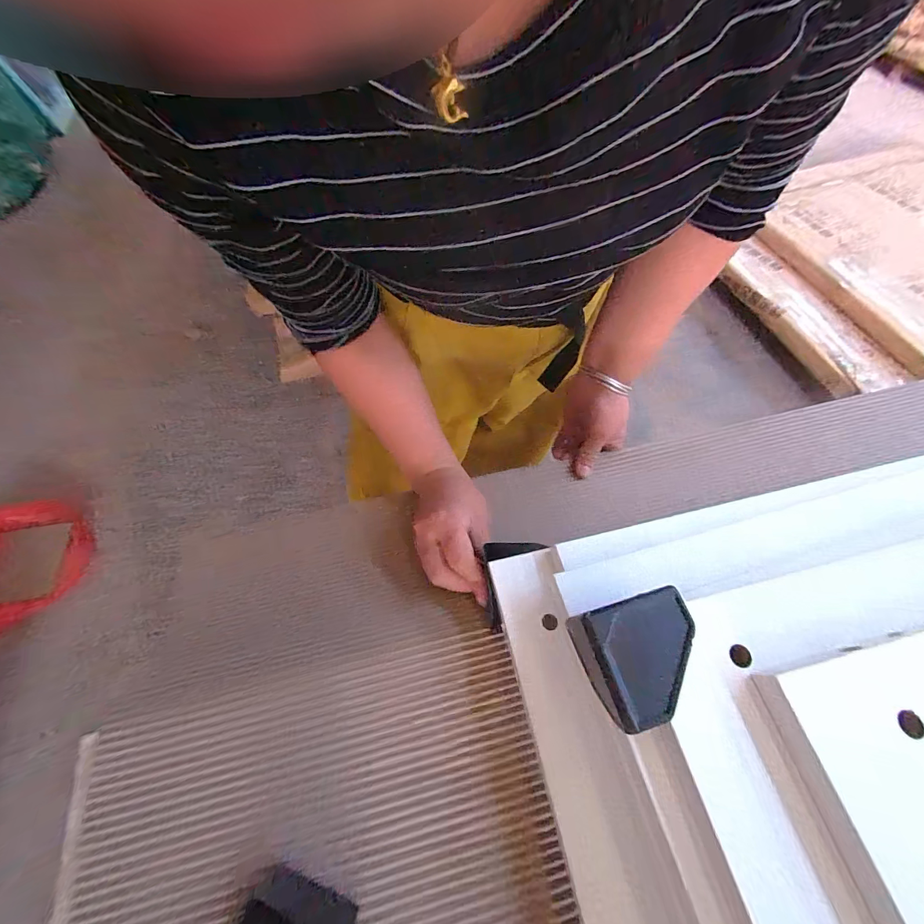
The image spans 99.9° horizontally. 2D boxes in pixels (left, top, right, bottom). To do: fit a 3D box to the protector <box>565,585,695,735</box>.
[{"bbox_3d":[0.102,0.113,0.227,0.059,0.040,0.059,-12,63,-7],"label":"protector"}]

